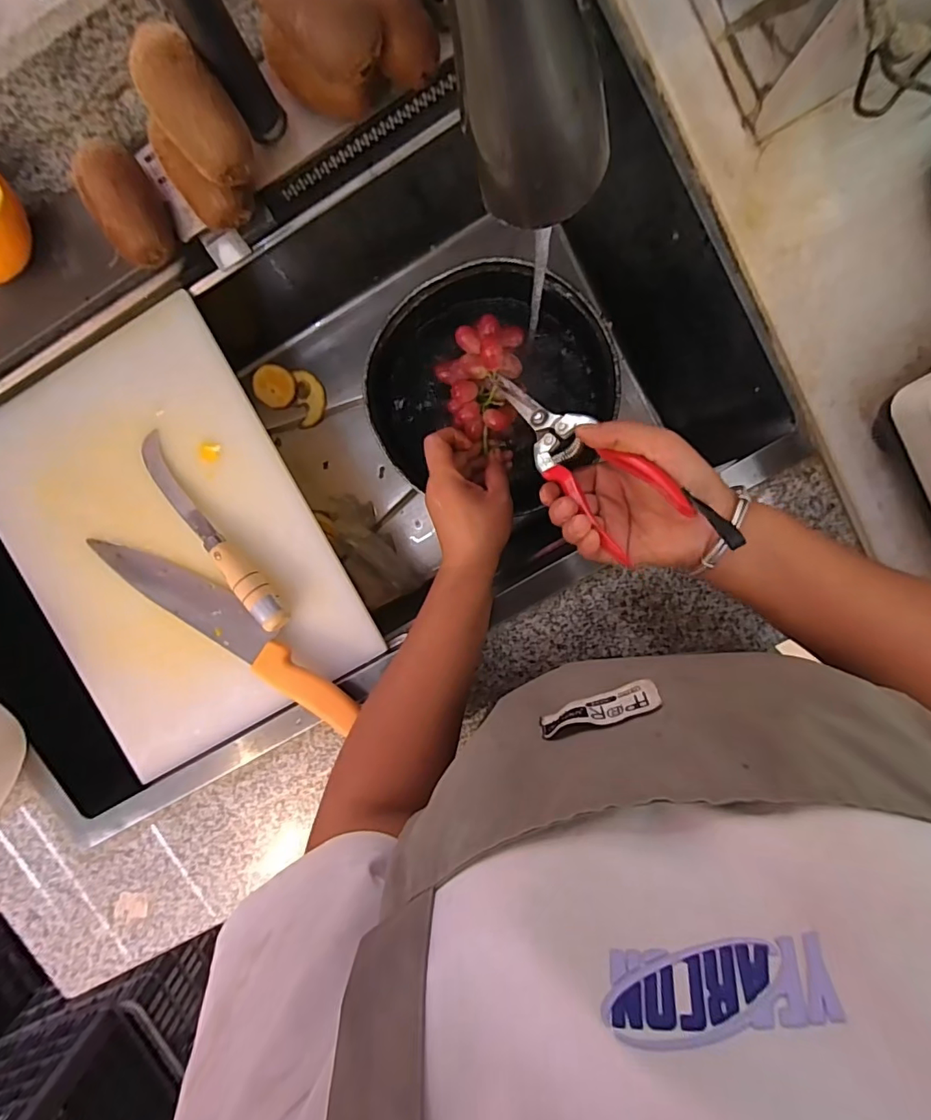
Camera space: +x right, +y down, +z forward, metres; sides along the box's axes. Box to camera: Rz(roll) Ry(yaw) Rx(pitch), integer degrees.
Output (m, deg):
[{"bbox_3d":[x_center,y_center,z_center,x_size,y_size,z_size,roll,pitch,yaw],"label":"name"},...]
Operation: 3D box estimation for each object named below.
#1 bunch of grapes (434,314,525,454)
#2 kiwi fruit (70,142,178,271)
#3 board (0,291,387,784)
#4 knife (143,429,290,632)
[{"bbox_3d":[0.017,-0.145,0.418,0.071,0.046,0.083,-19,92,5],"label":"bunch of grapes"},{"bbox_3d":[-0.241,-0.257,0.379,0.044,0.052,0.069,-25,96,6],"label":"kiwi fruit"},{"bbox_3d":[-0.267,-0.011,0.459,0.260,0.029,0.349,-29,94,6],"label":"board"},{"bbox_3d":[-0.220,-0.022,0.439,0.027,0.030,0.202,-38,95,6],"label":"knife"}]

